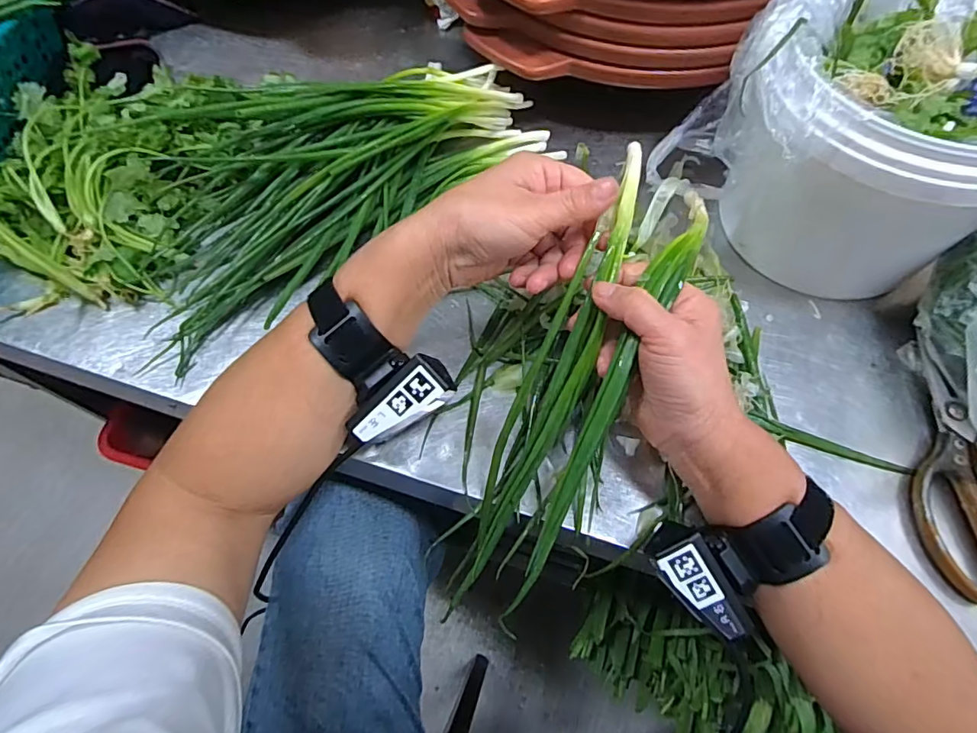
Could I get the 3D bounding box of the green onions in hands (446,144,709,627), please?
[{"bbox_3d":[0.054,0.022,0.330,0.062,0.045,0.309,24,94,10],"label":"green onions in hands"}]

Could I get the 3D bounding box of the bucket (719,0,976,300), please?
[{"bbox_3d":[0.282,-0.167,0.387,0.196,0.165,0.208,37,70,15],"label":"bucket"}]

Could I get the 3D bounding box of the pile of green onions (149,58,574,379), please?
[{"bbox_3d":[-0.119,-0.164,0.431,0.362,0.072,0.152,-32,70,-15],"label":"pile of green onions"}]

